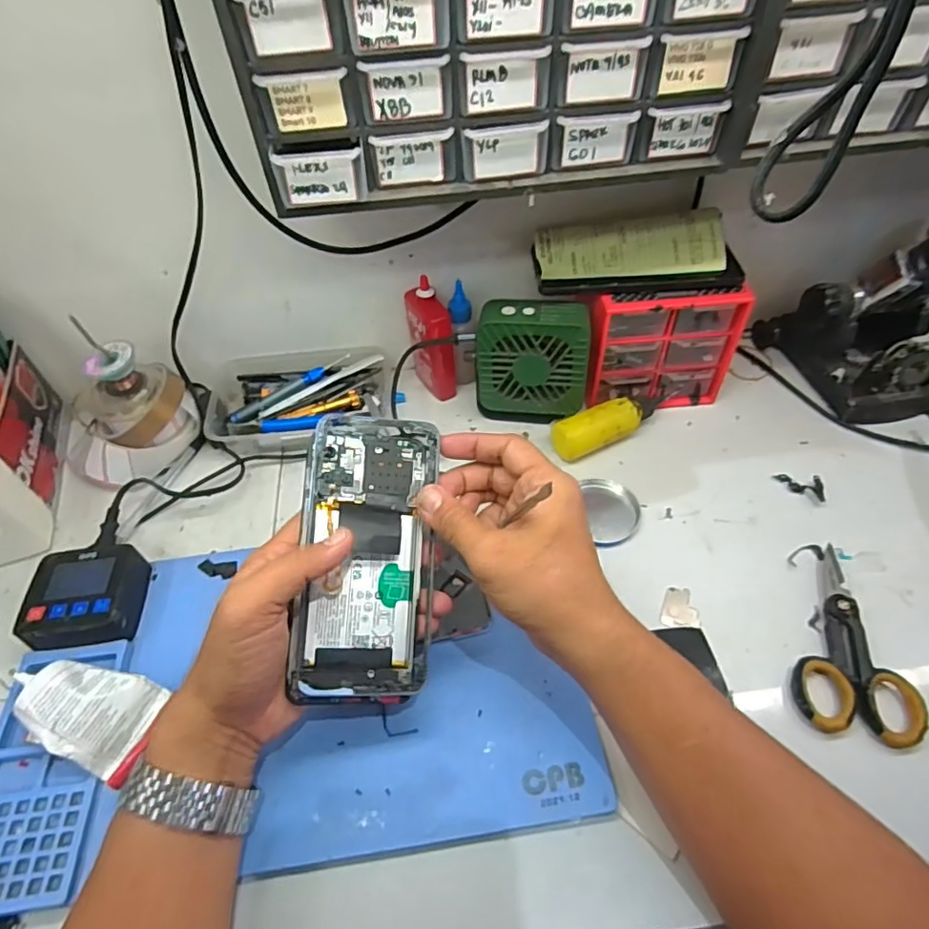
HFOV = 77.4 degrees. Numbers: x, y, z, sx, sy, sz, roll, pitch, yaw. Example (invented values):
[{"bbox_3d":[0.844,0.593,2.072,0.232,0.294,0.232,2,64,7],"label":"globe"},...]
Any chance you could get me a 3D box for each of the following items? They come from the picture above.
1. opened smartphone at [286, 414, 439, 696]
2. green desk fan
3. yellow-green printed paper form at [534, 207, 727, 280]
[{"bbox_3d":[-0.057,0.054,0.348,0.076,0.012,0.166,5,79,-15],"label":"opened smartphone"},{"bbox_3d":[0.062,-0.088,0.532,0.097,0.116,0.043,4,51,7],"label":"green desk fan"},{"bbox_3d":[0.141,-0.188,0.496,0.154,0.011,0.060,-1,78,7],"label":"yellow-green printed paper form"}]

